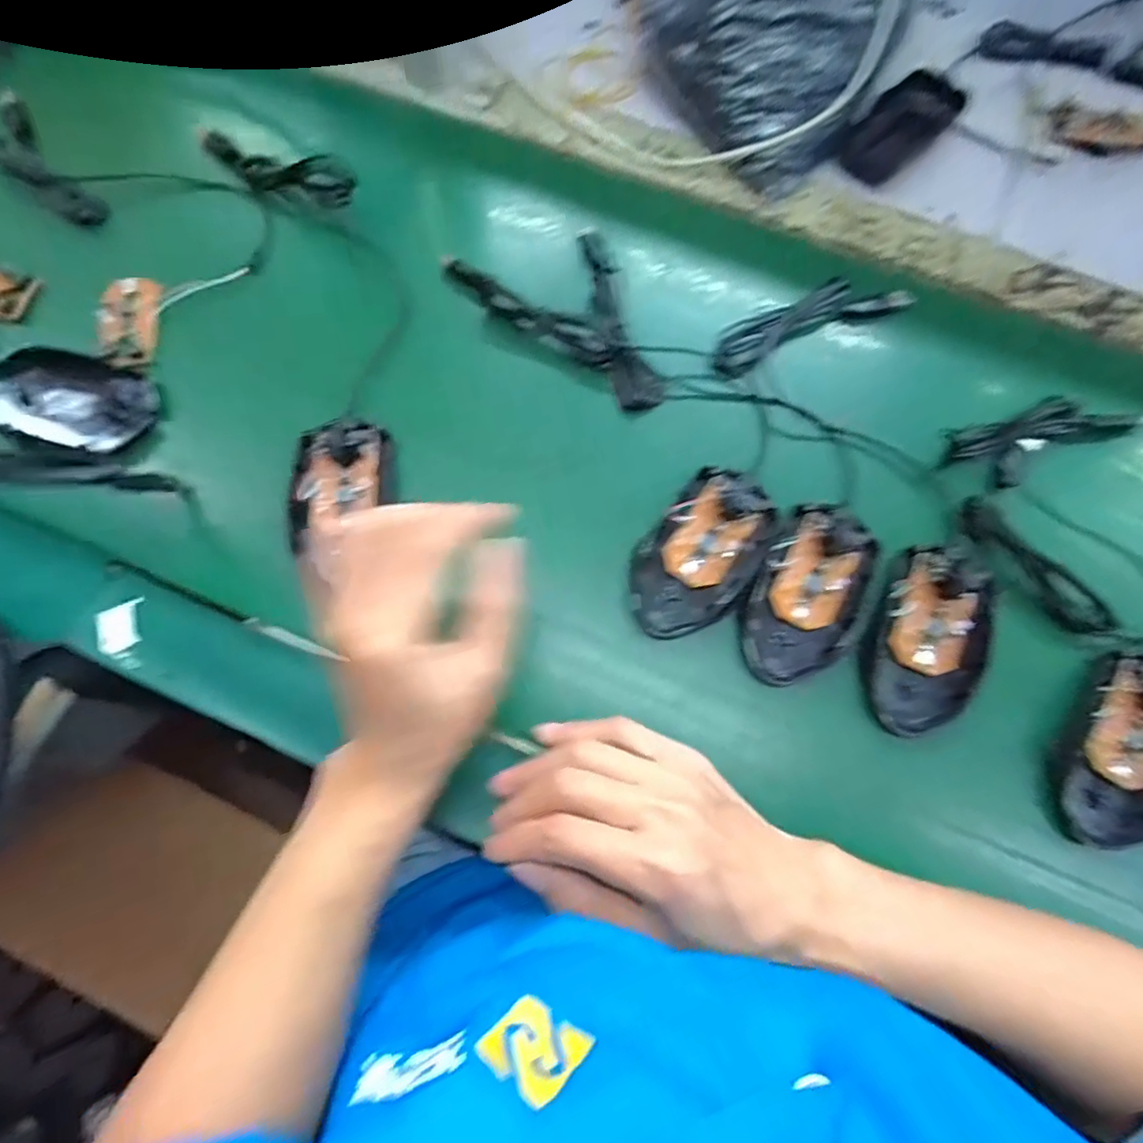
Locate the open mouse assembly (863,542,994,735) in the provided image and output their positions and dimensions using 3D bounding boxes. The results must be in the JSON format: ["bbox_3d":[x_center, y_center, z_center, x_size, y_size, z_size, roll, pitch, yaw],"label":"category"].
[{"bbox_3d":[0.211,0.035,0.354,0.060,0.026,0.119,22,76,4],"label":"open mouse assembly"}]

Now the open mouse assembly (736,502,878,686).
[{"bbox_3d":[0.141,0.012,0.362,0.063,0.026,0.110,30,76,6],"label":"open mouse assembly"}]

